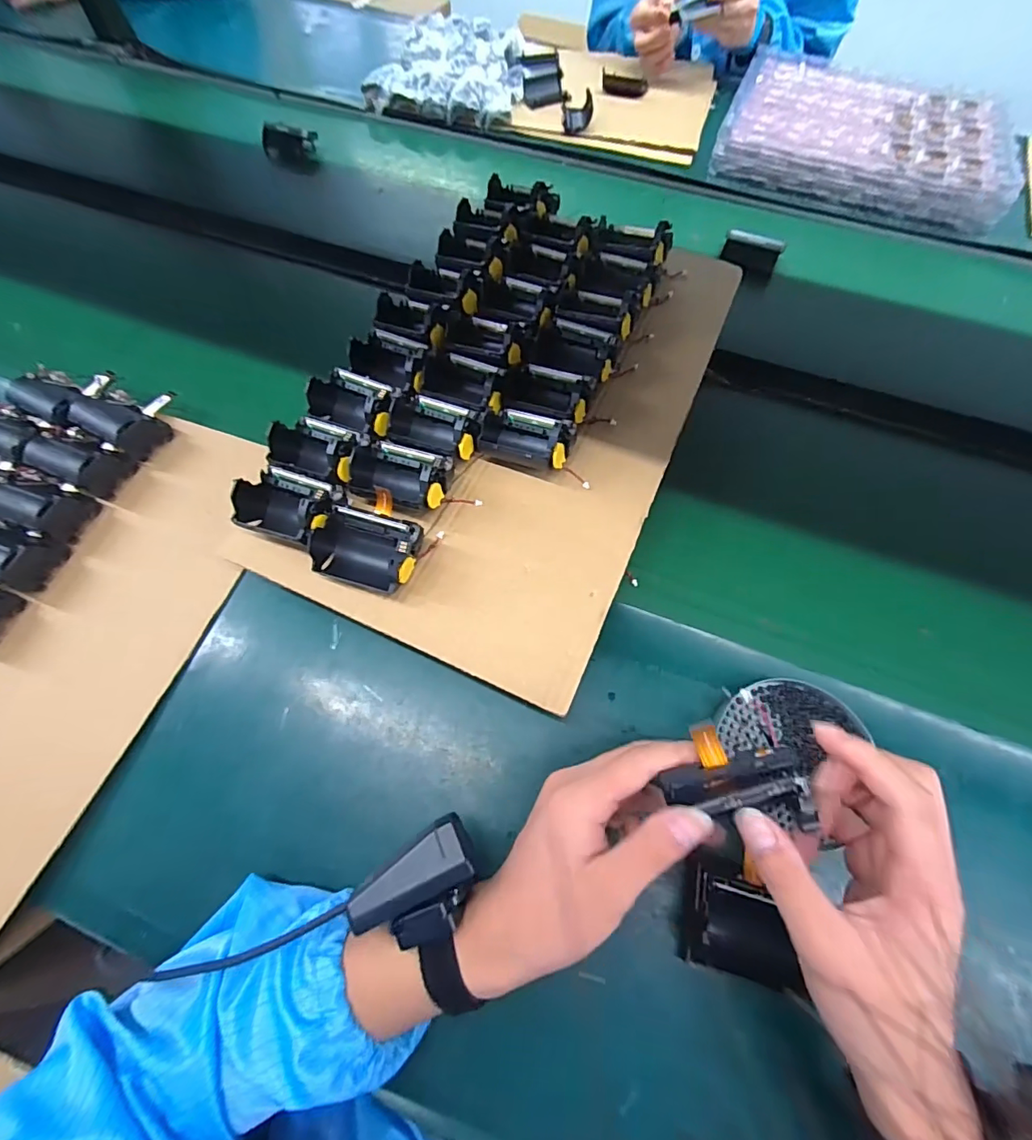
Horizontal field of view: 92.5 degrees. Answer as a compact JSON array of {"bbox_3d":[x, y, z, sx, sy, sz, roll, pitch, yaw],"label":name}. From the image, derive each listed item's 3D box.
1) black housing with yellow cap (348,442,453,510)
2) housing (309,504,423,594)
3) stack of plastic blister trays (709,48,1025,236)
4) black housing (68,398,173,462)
[{"bbox_3d":[-0.094,-0.076,0.392,0.075,0.041,0.054,22,67,9],"label":"black housing with yellow cap"},{"bbox_3d":[-0.112,-0.015,0.363,0.075,0.037,0.051,16,66,6],"label":"housing"},{"bbox_3d":[0.503,-0.641,0.716,0.378,0.048,0.317,20,67,8],"label":"stack of plastic blister trays"},{"bbox_3d":[-0.375,-0.139,0.471,0.065,0.048,0.045,27,68,11],"label":"black housing"}]

